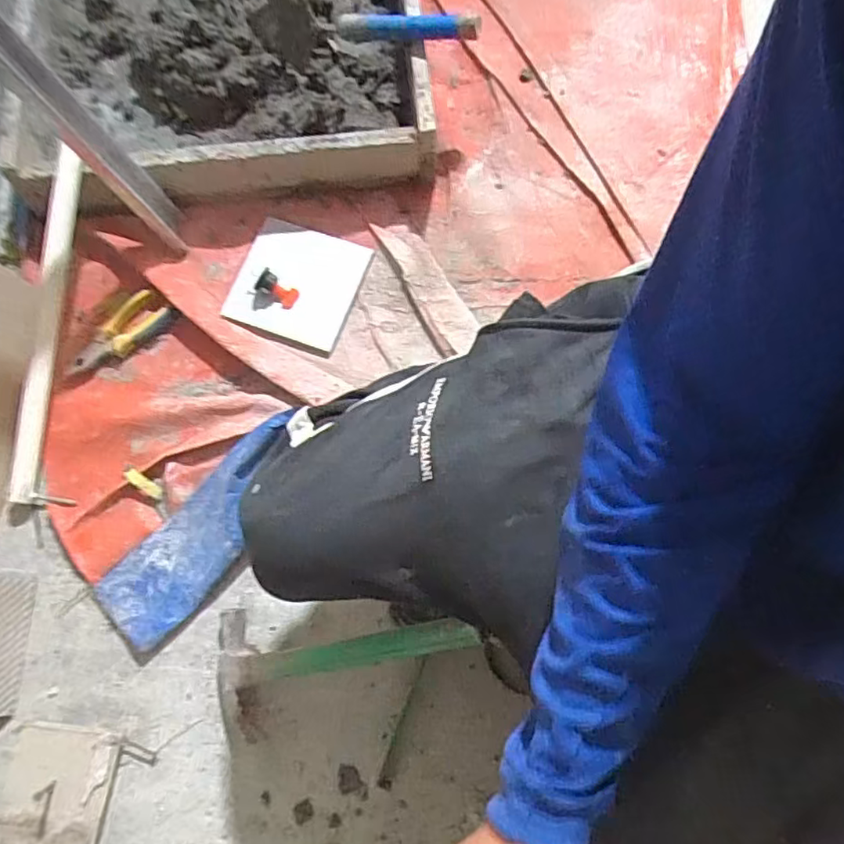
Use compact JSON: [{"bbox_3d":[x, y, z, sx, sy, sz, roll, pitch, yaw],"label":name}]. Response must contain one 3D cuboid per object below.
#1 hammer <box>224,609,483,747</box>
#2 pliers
[{"bbox_3d":[-0.078,0.220,0.584,0.305,0.050,0.120,-22,72,29],"label":"hammer"},{"bbox_3d":[-0.366,-0.109,0.746,0.137,0.029,0.049,-27,76,-7],"label":"pliers"}]

